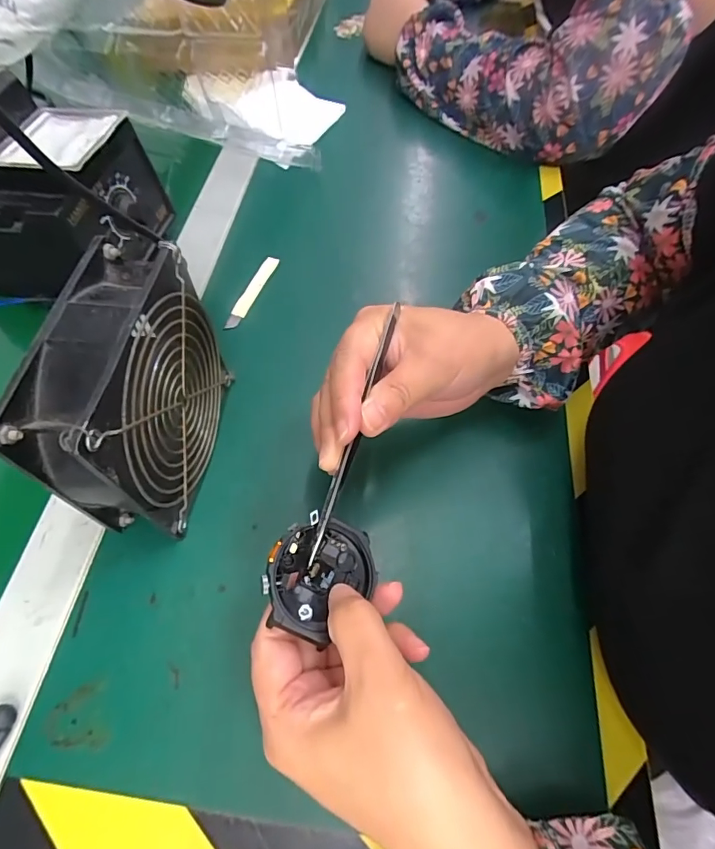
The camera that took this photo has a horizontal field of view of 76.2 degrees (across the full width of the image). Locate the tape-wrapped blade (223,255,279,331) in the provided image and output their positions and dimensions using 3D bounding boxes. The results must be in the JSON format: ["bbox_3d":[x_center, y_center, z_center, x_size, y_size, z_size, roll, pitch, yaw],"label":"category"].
[{"bbox_3d":[-0.087,-0.108,0.372,0.011,0.006,0.083,18,62,9],"label":"tape-wrapped blade"}]

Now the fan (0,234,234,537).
[{"bbox_3d":[-0.115,-0.015,0.248,0.049,0.120,0.128,5,61,2],"label":"fan"}]

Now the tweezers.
[{"bbox_3d":[0.000,-0.001,0.218,0.006,0.008,0.135,16,74,8],"label":"tweezers"}]

